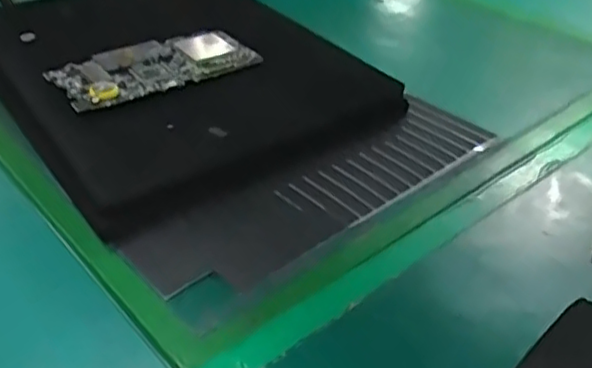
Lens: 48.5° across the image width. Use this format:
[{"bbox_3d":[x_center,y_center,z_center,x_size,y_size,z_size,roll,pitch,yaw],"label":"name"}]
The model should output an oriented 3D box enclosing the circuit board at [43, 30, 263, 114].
[{"bbox_3d":[-0.106,-0.092,0.500,0.148,0.018,0.067,-20,41,-24],"label":"circuit board"}]

